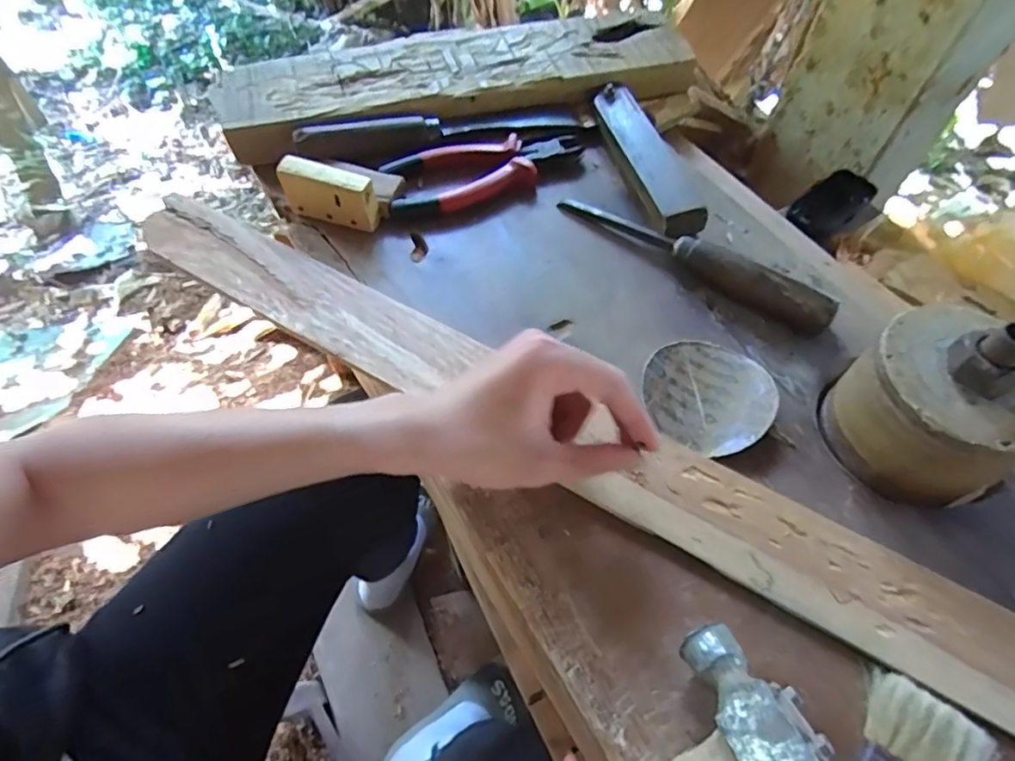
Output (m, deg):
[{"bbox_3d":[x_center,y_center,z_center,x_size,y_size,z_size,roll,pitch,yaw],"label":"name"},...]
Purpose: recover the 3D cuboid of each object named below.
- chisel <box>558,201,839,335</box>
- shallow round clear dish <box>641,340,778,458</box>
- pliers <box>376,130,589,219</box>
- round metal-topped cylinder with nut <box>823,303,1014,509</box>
[{"bbox_3d":[0.145,-0.102,0.461,0.228,0.036,0.024,36,65,19],"label":"chisel"},{"bbox_3d":[0.138,0.007,0.397,0.085,0.015,0.089,1,59,-1],"label":"shallow round clear dish"},{"bbox_3d":[-0.018,-0.198,0.525,0.193,0.013,0.074,-23,62,-14],"label":"pliers"},{"bbox_3d":[0.262,0.013,0.349,0.095,0.095,0.102,-33,65,-19],"label":"round metal-topped cylinder with nut"}]

